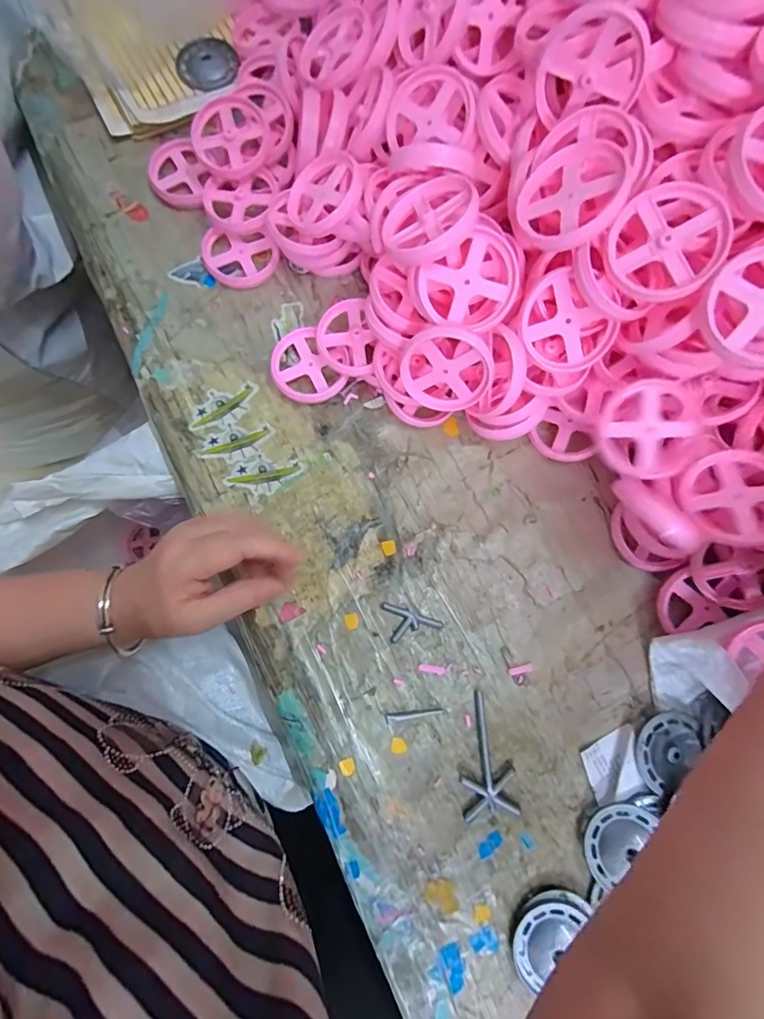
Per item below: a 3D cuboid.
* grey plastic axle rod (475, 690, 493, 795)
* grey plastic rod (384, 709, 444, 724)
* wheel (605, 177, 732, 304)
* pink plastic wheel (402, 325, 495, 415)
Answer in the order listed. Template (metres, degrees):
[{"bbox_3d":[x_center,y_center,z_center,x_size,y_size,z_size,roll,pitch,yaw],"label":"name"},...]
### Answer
[{"bbox_3d":[0.074,0.168,0.330,0.005,0.004,0.067,-5,79,0],"label":"grey plastic axle rod"},{"bbox_3d":[0.024,0.150,0.332,0.043,0.004,0.006,-6,79,0],"label":"grey plastic rod"},{"bbox_3d":[0.169,-0.158,0.268,0.065,0.011,0.064,2,95,20],"label":"wheel"},{"bbox_3d":[0.045,-0.097,0.322,0.062,0.062,0.008,13,48,4],"label":"pink plastic wheel"}]

